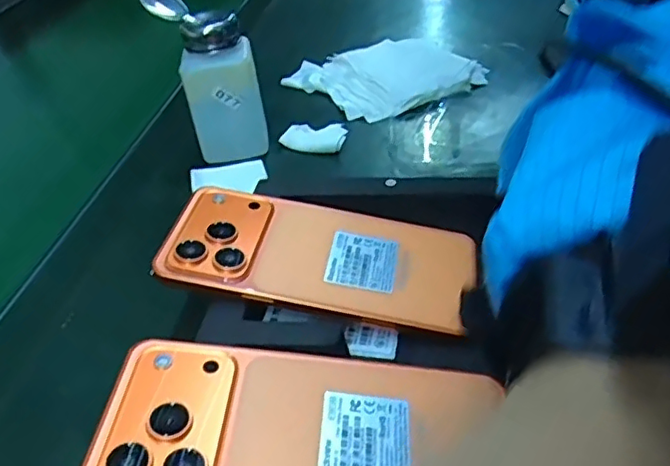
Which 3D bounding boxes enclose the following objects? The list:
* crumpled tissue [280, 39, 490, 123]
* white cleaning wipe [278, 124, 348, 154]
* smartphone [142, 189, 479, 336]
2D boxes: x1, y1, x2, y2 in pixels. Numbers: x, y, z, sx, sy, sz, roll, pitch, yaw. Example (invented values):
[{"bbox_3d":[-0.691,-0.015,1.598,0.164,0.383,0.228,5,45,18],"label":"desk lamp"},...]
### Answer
[{"bbox_3d":[0.041,-0.149,0.536,0.125,0.021,0.151,-28,42,-23],"label":"crumpled tissue"},{"bbox_3d":[-0.016,-0.076,0.460,0.054,0.016,0.025,18,45,29],"label":"white cleaning wipe"},{"bbox_3d":[-0.006,0.010,0.311,0.158,0.006,0.078,11,41,3],"label":"smartphone"}]

